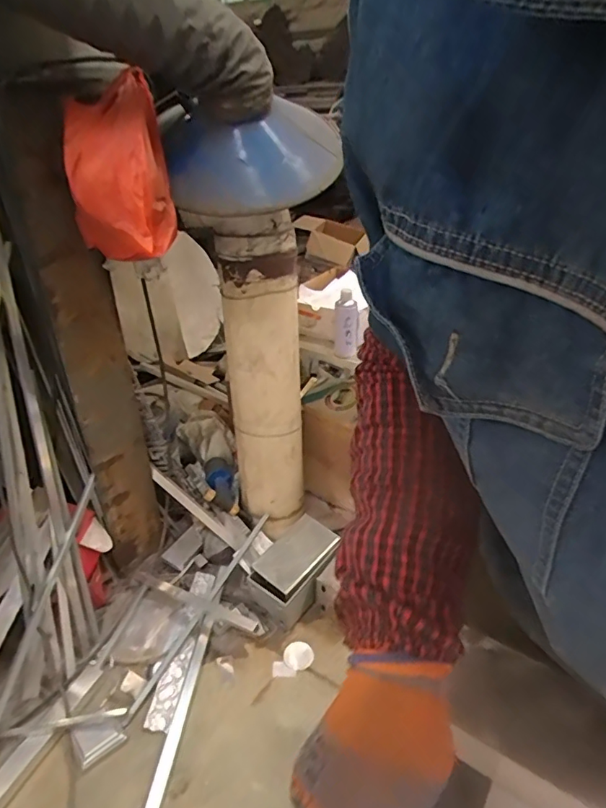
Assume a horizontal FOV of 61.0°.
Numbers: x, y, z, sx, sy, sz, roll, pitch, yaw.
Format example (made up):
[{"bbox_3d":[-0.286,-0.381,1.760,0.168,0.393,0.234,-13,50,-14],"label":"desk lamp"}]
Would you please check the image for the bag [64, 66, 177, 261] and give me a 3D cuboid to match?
[{"bbox_3d":[-0.371,-0.464,1.034,0.195,0.303,0.219,-9,30,-13],"label":"bag"}]

